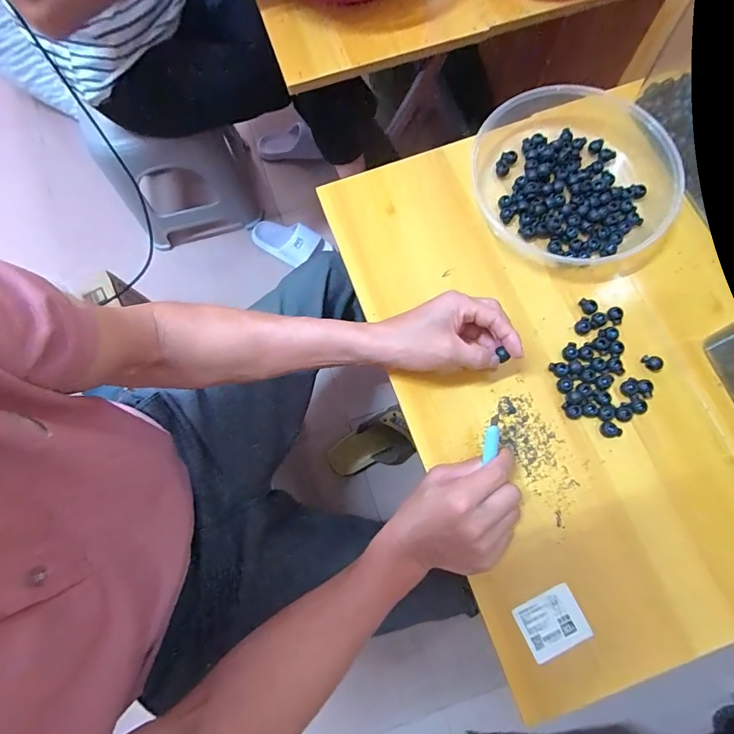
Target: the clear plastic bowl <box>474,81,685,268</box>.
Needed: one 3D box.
[{"bbox_3d":[0.249,-0.239,0.449,0.220,0.042,0.242,0,76,2],"label":"clear plastic bowl"}]

